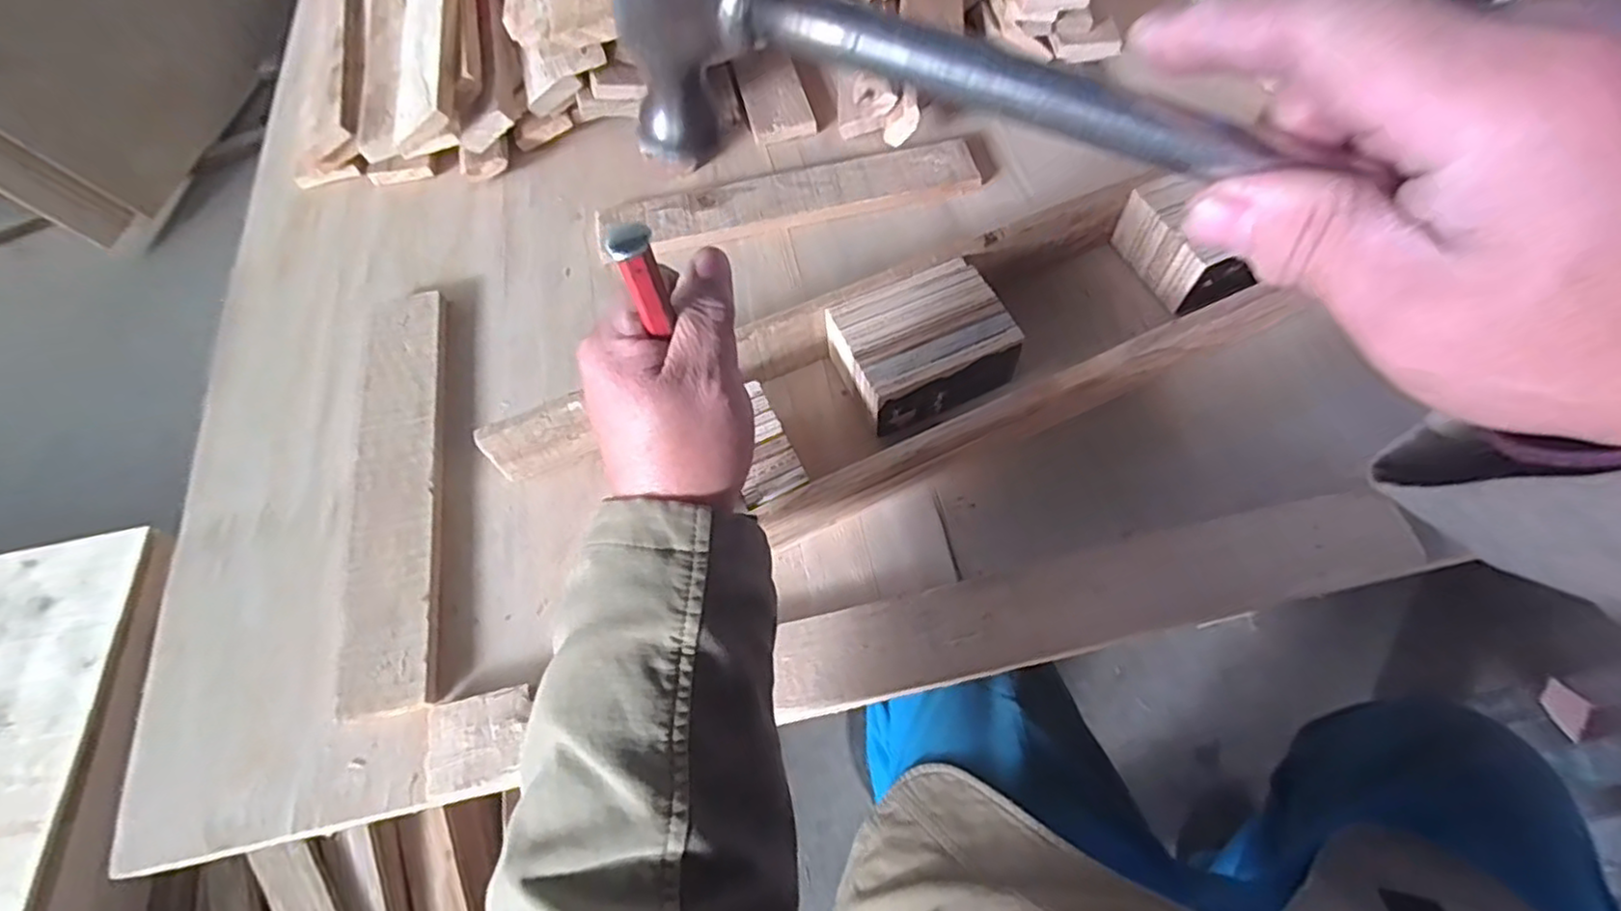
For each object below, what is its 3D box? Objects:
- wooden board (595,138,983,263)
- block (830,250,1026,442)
[{"bbox_3d":[-0.019,-0.243,0.659,0.357,0.015,0.065,-14,63,-5],"label":"wooden board"},{"bbox_3d":[0.083,-0.083,0.539,0.122,0.054,0.100,-22,64,-9],"label":"block"}]

